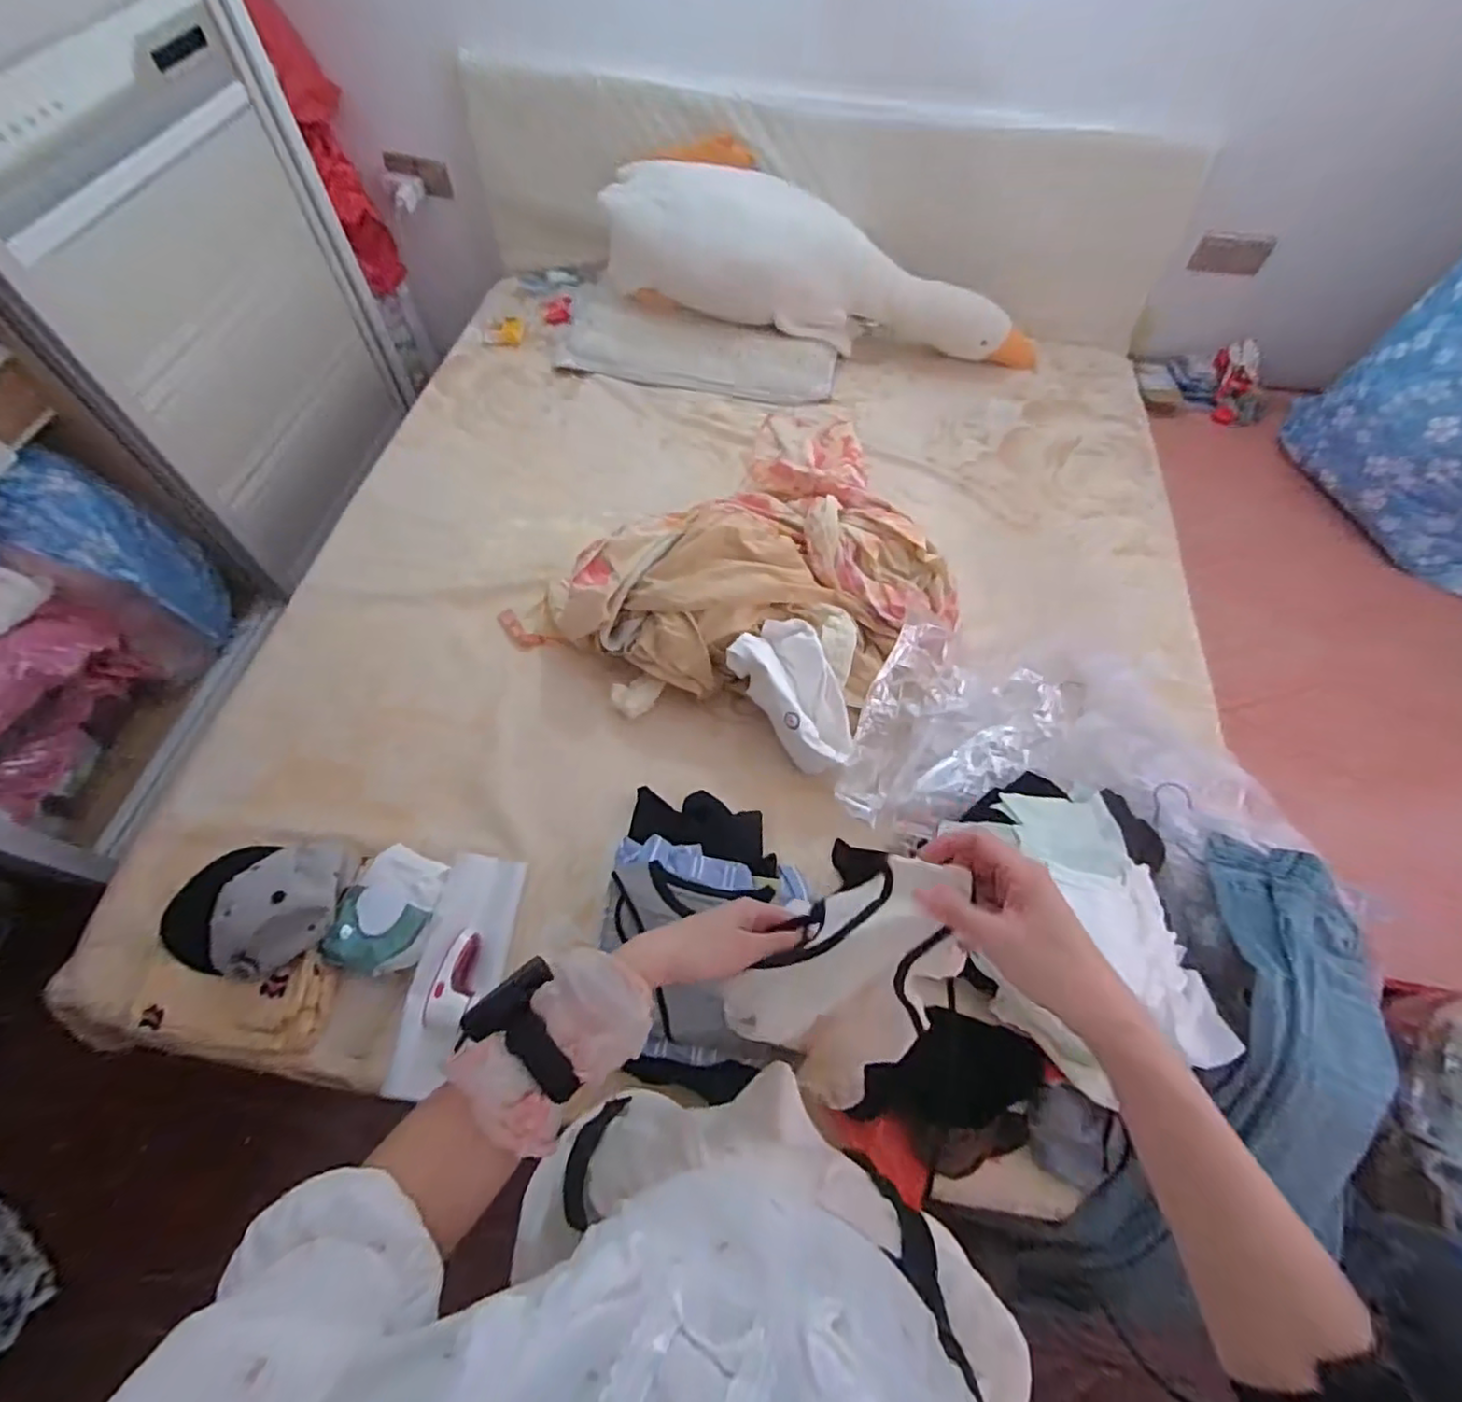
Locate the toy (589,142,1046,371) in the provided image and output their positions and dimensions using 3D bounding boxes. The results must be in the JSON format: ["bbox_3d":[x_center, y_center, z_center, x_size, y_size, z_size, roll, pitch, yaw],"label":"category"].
[{"bbox_3d":[0.231,-1.071,1.587,1.046,0.338,0.283,21,62,10],"label":"toy"}]

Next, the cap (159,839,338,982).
[{"bbox_3d":[-0.689,0.293,0.917,0.237,0.106,0.178,1,61,-1],"label":"cap"}]

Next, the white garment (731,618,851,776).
[{"bbox_3d":[0.117,-0.014,1.098,0.133,0.113,0.252,-33,67,-18],"label":"white garment"}]

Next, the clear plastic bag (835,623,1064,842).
[{"bbox_3d":[0.357,0.063,1.067,0.279,0.136,0.332,26,63,12],"label":"clear plastic bag"}]

